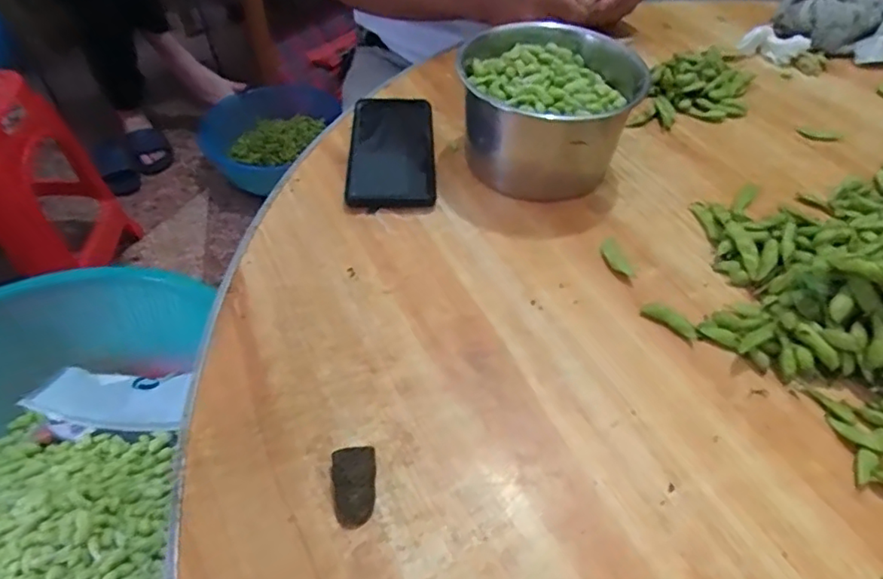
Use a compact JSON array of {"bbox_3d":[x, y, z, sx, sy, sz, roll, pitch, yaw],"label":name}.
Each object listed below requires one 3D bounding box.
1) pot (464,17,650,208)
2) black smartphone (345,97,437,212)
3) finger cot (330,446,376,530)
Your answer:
[{"bbox_3d":[0.092,-0.161,0.502,0.146,0.101,0.141,1,48,-2],"label":"pot"},{"bbox_3d":[-0.046,-0.128,0.526,0.077,0.015,0.156,-1,48,-3],"label":"black smartphone"},{"bbox_3d":[-0.049,0.109,0.317,0.024,0.012,0.039,-2,49,-5],"label":"finger cot"}]

